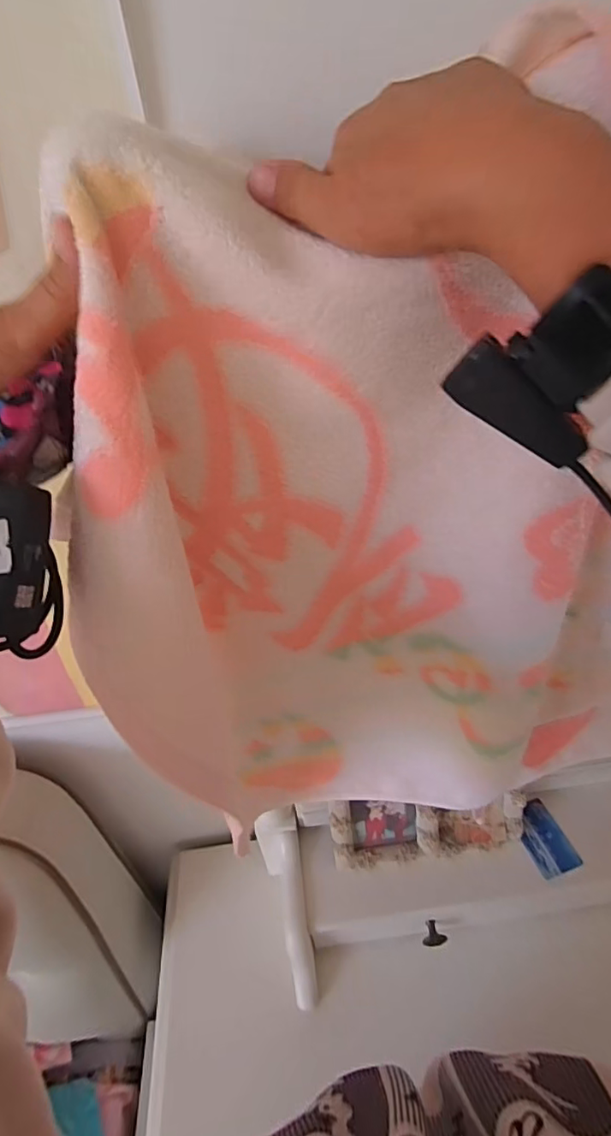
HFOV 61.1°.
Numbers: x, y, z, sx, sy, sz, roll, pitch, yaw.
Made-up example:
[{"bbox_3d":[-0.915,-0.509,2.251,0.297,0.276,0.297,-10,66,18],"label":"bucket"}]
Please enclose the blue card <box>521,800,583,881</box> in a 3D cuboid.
[{"bbox_3d":[0.297,0.336,0.646,0.054,0.009,0.083,-17,42,-14],"label":"blue card"}]

